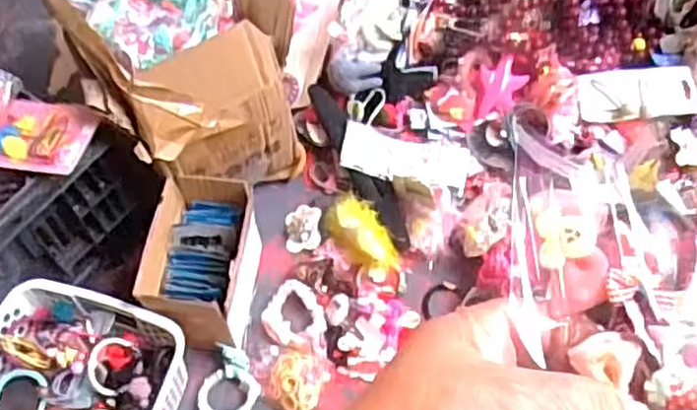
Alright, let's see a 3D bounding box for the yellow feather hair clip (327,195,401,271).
[{"bbox_3d":[0.016,0.030,0.815,0.052,0.037,0.096,-29,62,-14],"label":"yellow feather hair clip"}]

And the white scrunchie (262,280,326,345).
[{"bbox_3d":[-0.061,0.115,0.786,0.063,0.018,0.064,-1,59,2],"label":"white scrunchie"}]

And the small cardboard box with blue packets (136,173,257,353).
[{"bbox_3d":[-0.147,0.063,0.757,0.094,0.110,0.149,3,59,5],"label":"small cardboard box with blue packets"}]

